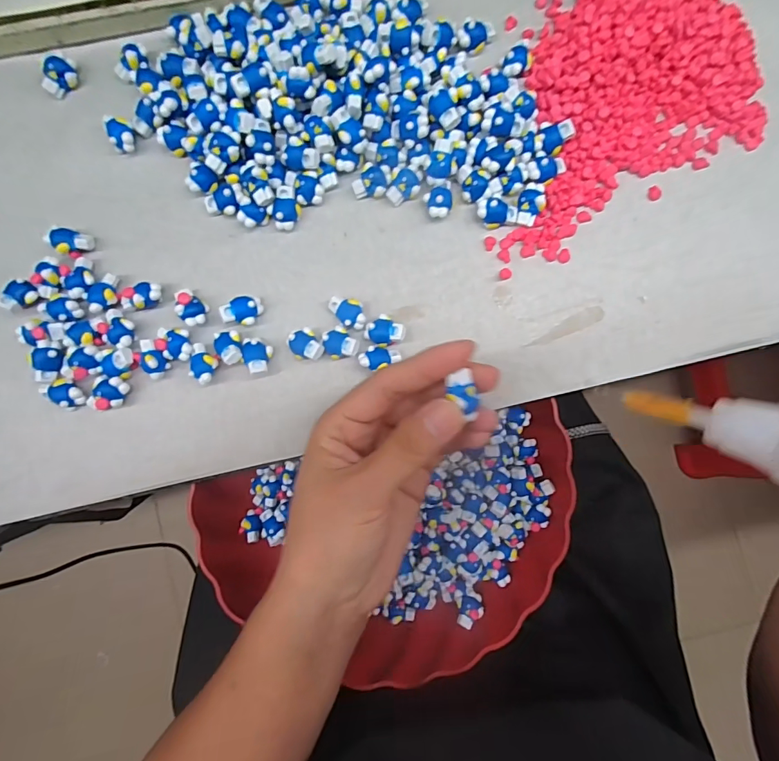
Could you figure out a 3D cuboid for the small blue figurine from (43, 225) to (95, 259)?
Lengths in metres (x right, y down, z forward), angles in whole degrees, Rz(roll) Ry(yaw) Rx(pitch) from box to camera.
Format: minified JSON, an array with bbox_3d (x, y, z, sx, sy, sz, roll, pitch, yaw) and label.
[{"bbox_3d":[-0.172,-0.075,0.234,0.017,0.015,0.014,25,88,1],"label":"small blue figurine"}]

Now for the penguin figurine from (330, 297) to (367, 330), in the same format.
[{"bbox_3d":[-0.021,-0.037,0.233,0.021,0.013,0.014,41,88,1],"label":"penguin figurine"}]

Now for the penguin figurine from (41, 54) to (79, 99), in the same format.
[{"bbox_3d":[-0.182,-0.169,0.239,0.012,0.012,0.022,43,88,1],"label":"penguin figurine"}]

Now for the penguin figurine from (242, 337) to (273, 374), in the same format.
[{"bbox_3d":[-0.070,-0.013,0.230,0.014,0.011,0.019,0,88,0],"label":"penguin figurine"}]

